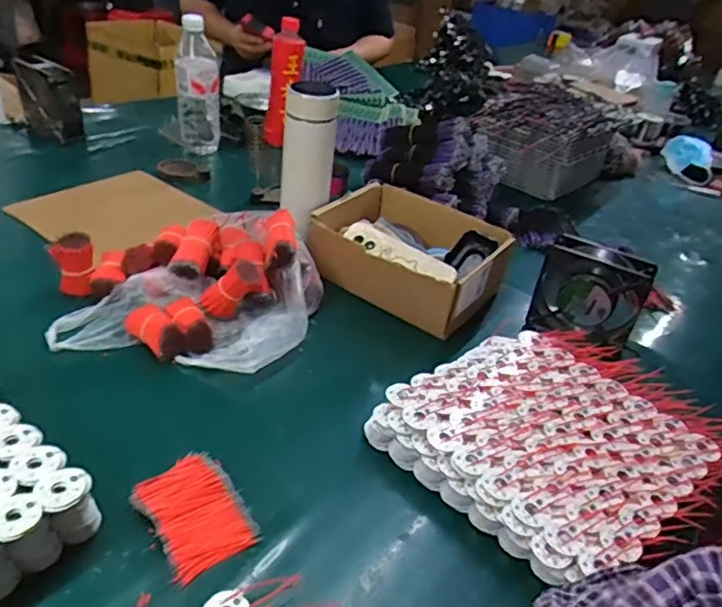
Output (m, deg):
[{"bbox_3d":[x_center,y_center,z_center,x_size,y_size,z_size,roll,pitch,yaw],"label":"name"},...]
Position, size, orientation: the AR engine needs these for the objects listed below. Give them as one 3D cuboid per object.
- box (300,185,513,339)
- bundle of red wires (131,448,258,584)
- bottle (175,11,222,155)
[{"bbox_3d":[0.064,-0.066,0.794,0.224,0.086,0.169,24,35,27],"label":"box"},{"bbox_3d":[-0.133,0.164,0.483,0.071,0.023,0.096,-19,40,-36],"label":"bundle of red wires"},{"bbox_3d":[-0.279,-0.374,1.045,0.069,0.220,0.057,0,34,-14],"label":"bottle"}]

